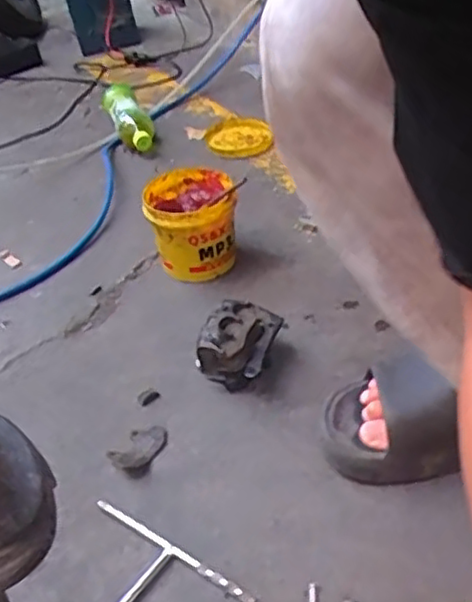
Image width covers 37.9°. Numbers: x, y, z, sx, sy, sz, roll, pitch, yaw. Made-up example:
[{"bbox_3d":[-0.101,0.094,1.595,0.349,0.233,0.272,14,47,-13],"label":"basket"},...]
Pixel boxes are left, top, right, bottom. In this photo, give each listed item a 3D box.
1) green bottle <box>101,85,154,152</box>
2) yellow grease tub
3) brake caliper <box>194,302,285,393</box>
[{"bbox_3d":[-0.206,-0.352,1.305,0.081,0.070,0.229,-13,38,-9],"label":"green bottle"},{"bbox_3d":[-0.058,-0.101,0.928,0.116,0.108,0.118,-4,37,3],"label":"yellow grease tub"},{"bbox_3d":[0.005,0.047,0.756,0.070,0.075,0.097,9,40,20],"label":"brake caliper"}]

